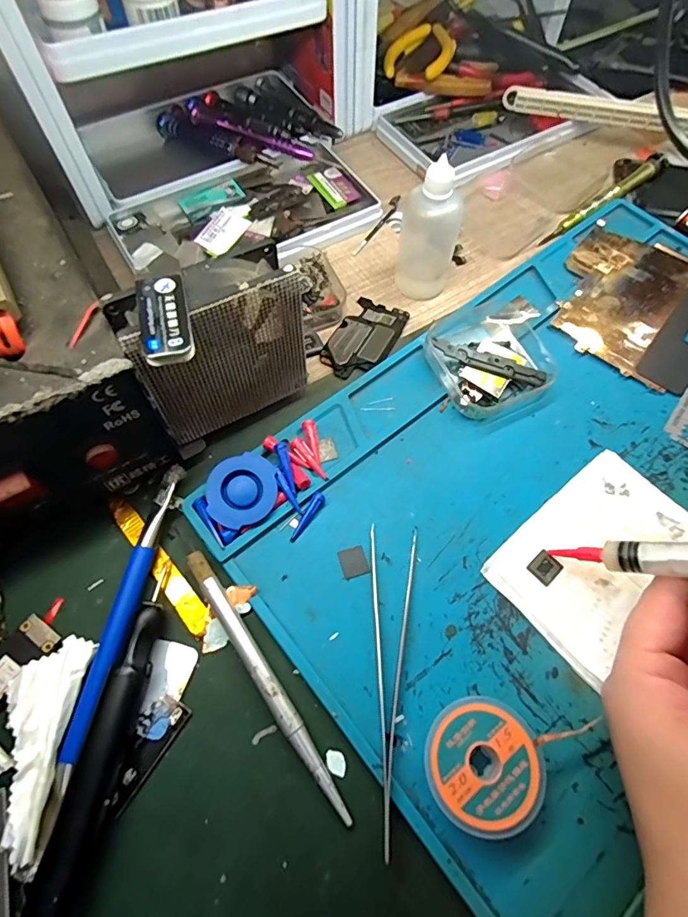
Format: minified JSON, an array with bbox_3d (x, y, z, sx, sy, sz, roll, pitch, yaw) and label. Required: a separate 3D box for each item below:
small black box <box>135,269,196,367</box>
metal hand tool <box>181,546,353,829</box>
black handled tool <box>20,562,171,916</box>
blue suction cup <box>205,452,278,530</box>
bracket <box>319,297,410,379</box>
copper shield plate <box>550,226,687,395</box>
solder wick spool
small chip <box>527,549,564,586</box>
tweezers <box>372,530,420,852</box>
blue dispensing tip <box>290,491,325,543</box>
[{"bbox_3d":[-0.071,-0.056,0.189,0.019,0.007,0.048,-15,64,-8],"label":"small black box"},{"bbox_3d":[-0.035,0.094,0.207,0.008,0.012,0.125,-32,68,-15],"label":"metal hand tool"},{"bbox_3d":[-0.095,0.113,0.190,0.015,0.019,0.137,7,63,3],"label":"black handled tool"},{"bbox_3d":[-0.051,0.016,0.241,0.035,0.010,0.035,2,76,-8],"label":"blue suction cup"},{"bbox_3d":[0.013,-0.077,0.299,0.037,0.004,0.063,26,66,12],"label":"bracket"},{"bbox_3d":[0.189,-0.102,0.309,0.099,0.005,0.113,34,68,16],"label":"copper shield plate"},{"bbox_3d":[0.055,0.122,0.191,0.045,0.012,0.045,0,63,0],"label":"solder wick spool"},{"bbox_3d":[0.097,0.052,0.228,0.014,0.004,0.012,-41,70,-19],"label":"small chip"},{"bbox_3d":[0.016,0.091,0.210,0.022,0.008,0.127,8,63,4],"label":"tweezers"},{"bbox_3d":[-0.019,0.030,0.243,0.007,0.005,0.028,30,81,14],"label":"blue dispensing tip"}]

